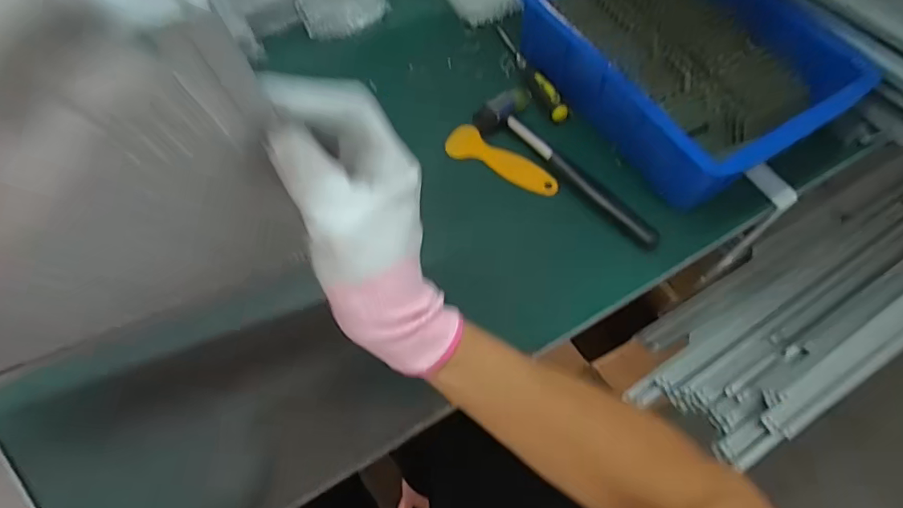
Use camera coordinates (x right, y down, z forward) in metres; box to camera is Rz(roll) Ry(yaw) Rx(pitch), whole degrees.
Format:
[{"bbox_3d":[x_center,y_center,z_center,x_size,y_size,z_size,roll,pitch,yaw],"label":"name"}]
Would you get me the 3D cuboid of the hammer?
[{"bbox_3d":[0.125,-0.092,0.513,0.217,0.037,0.065,39,70,18],"label":"hammer"}]

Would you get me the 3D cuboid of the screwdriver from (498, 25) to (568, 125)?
[{"bbox_3d":[0.085,-0.206,0.562,0.020,0.020,0.154,-20,65,-9],"label":"screwdriver"}]

